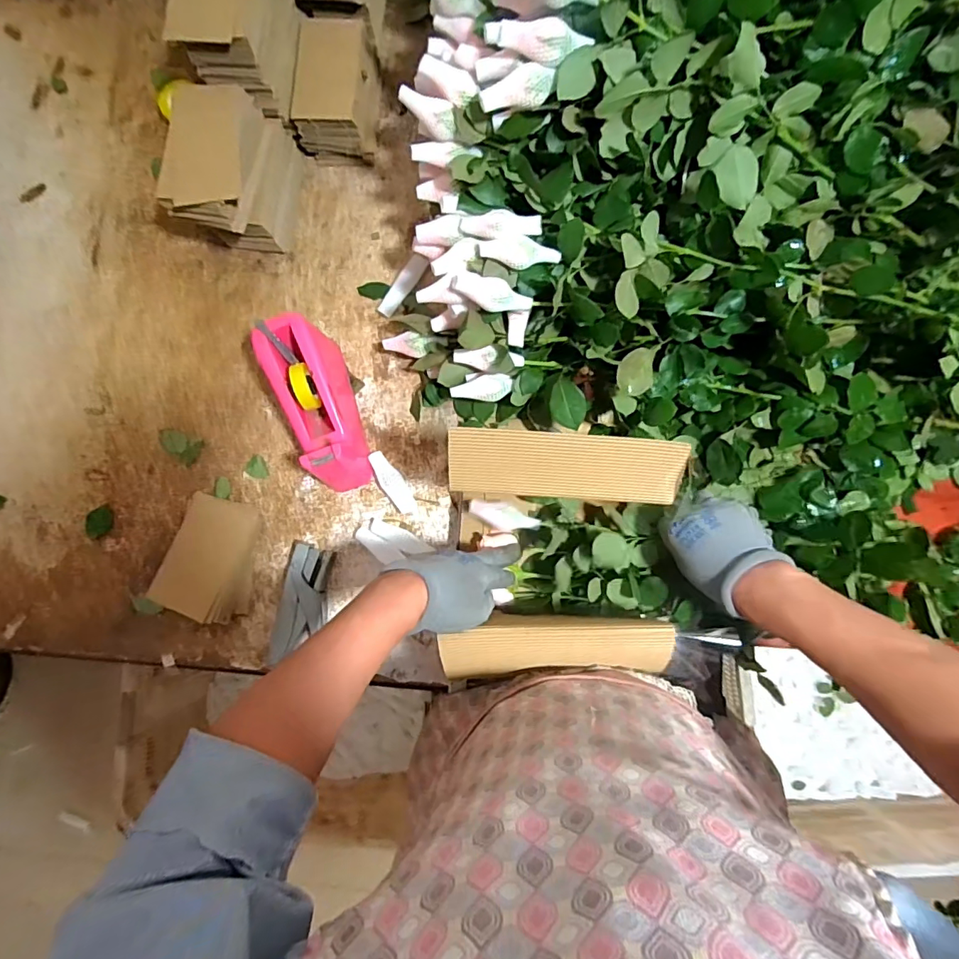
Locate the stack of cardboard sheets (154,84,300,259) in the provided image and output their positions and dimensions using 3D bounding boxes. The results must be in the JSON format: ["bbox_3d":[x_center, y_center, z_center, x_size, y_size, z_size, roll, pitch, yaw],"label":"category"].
[{"bbox_3d":[-0.301,-0.374,0.612,0.094,0.147,0.164,8,83,3],"label":"stack of cardboard sheets"}]

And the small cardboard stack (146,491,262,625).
[{"bbox_3d":[-0.331,0.097,0.605,0.101,0.037,0.145,13,83,4],"label":"small cardboard stack"}]

